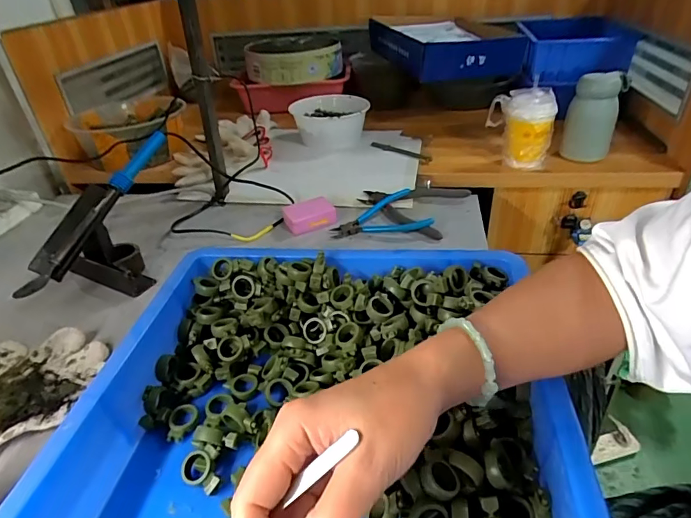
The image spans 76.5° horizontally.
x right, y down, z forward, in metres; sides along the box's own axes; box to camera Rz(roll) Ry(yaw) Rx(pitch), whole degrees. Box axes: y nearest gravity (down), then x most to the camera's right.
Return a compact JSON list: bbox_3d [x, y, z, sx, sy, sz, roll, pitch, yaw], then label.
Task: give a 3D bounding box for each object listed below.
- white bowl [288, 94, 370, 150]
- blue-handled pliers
[{"bbox_3d":[-0.032,-0.300,0.954,0.162,0.078,0.158,-3,35,2],"label":"white bowl"},{"bbox_3d":[0.055,-0.074,0.691,0.150,0.025,0.105,-1,35,5],"label":"blue-handled pliers"}]

